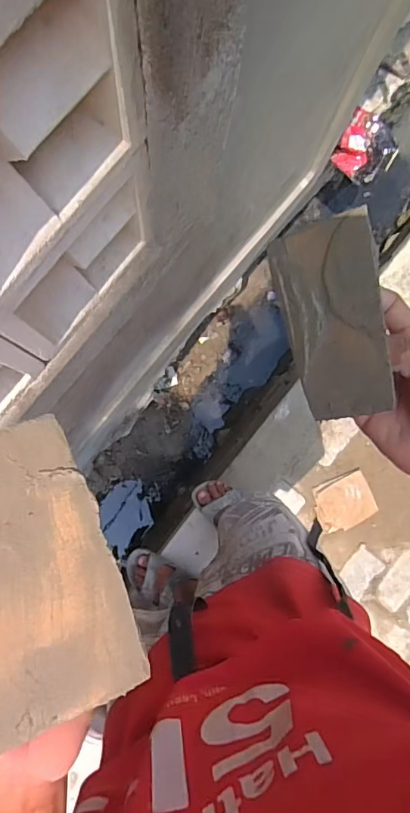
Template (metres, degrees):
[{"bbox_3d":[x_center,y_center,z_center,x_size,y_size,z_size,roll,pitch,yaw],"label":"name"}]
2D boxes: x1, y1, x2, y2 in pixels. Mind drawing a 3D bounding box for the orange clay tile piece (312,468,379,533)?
[{"bbox_3d":[0.403,0.279,1.471,0.171,0.018,0.147,-25,86,0],"label":"orange clay tile piece"}]

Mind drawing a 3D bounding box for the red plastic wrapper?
[{"bbox_3d":[0.417,-0.662,1.292,0.137,0.075,0.144,0,86,-3],"label":"red plastic wrapper"}]

